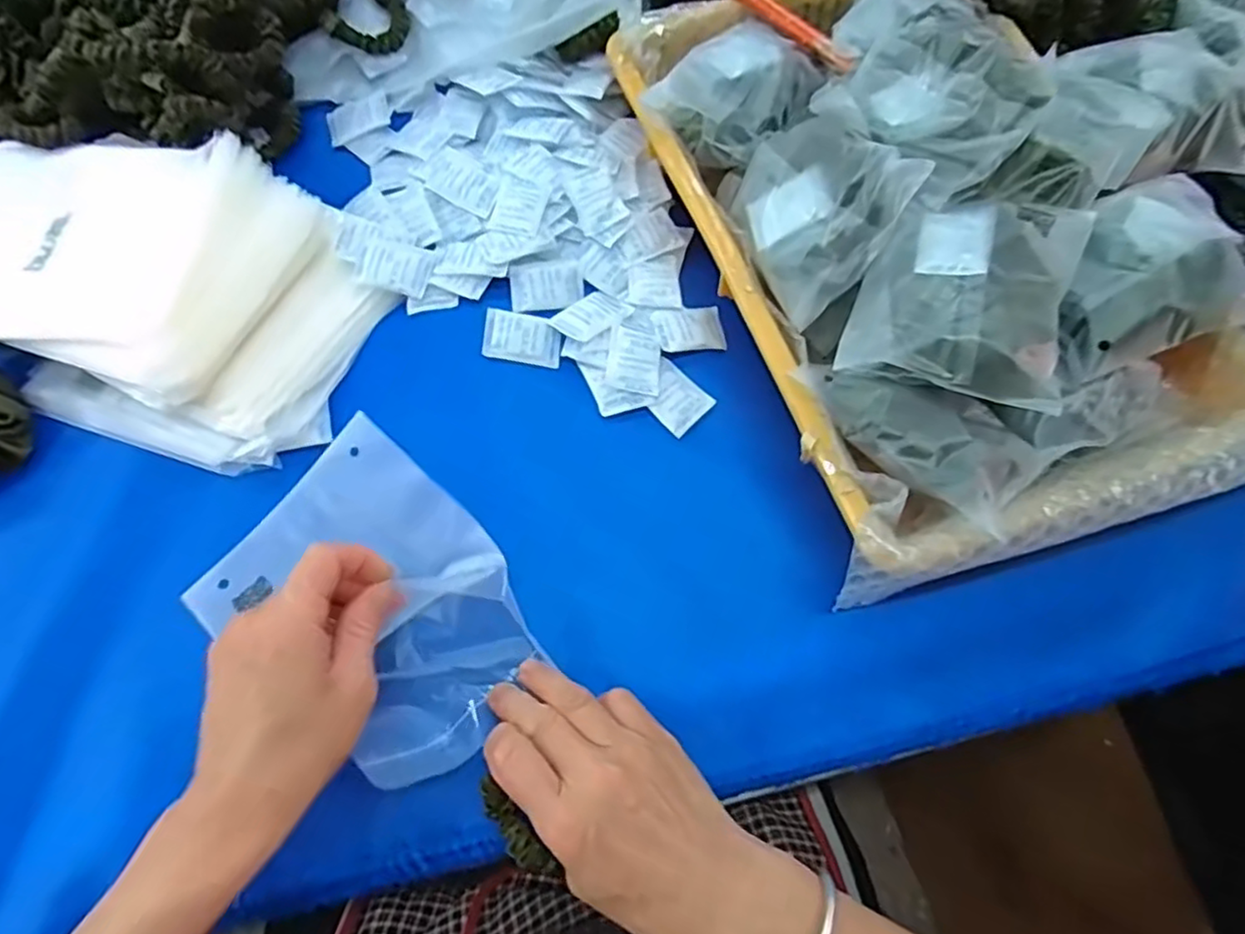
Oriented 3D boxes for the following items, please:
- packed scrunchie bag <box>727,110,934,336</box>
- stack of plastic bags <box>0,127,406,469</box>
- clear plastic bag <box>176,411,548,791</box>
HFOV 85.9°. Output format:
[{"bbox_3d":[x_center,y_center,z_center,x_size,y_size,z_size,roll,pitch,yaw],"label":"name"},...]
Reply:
[{"bbox_3d":[0.101,-0.145,0.363,0.075,0.066,0.107,-32,72,-12],"label":"packed scrunchie bag"},{"bbox_3d":[-0.290,-0.114,0.397,0.268,0.047,0.174,17,69,6],"label":"stack of plastic bags"},{"bbox_3d":[-0.127,0.072,0.346,0.167,0.031,0.127,40,73,14],"label":"clear plastic bag"}]

